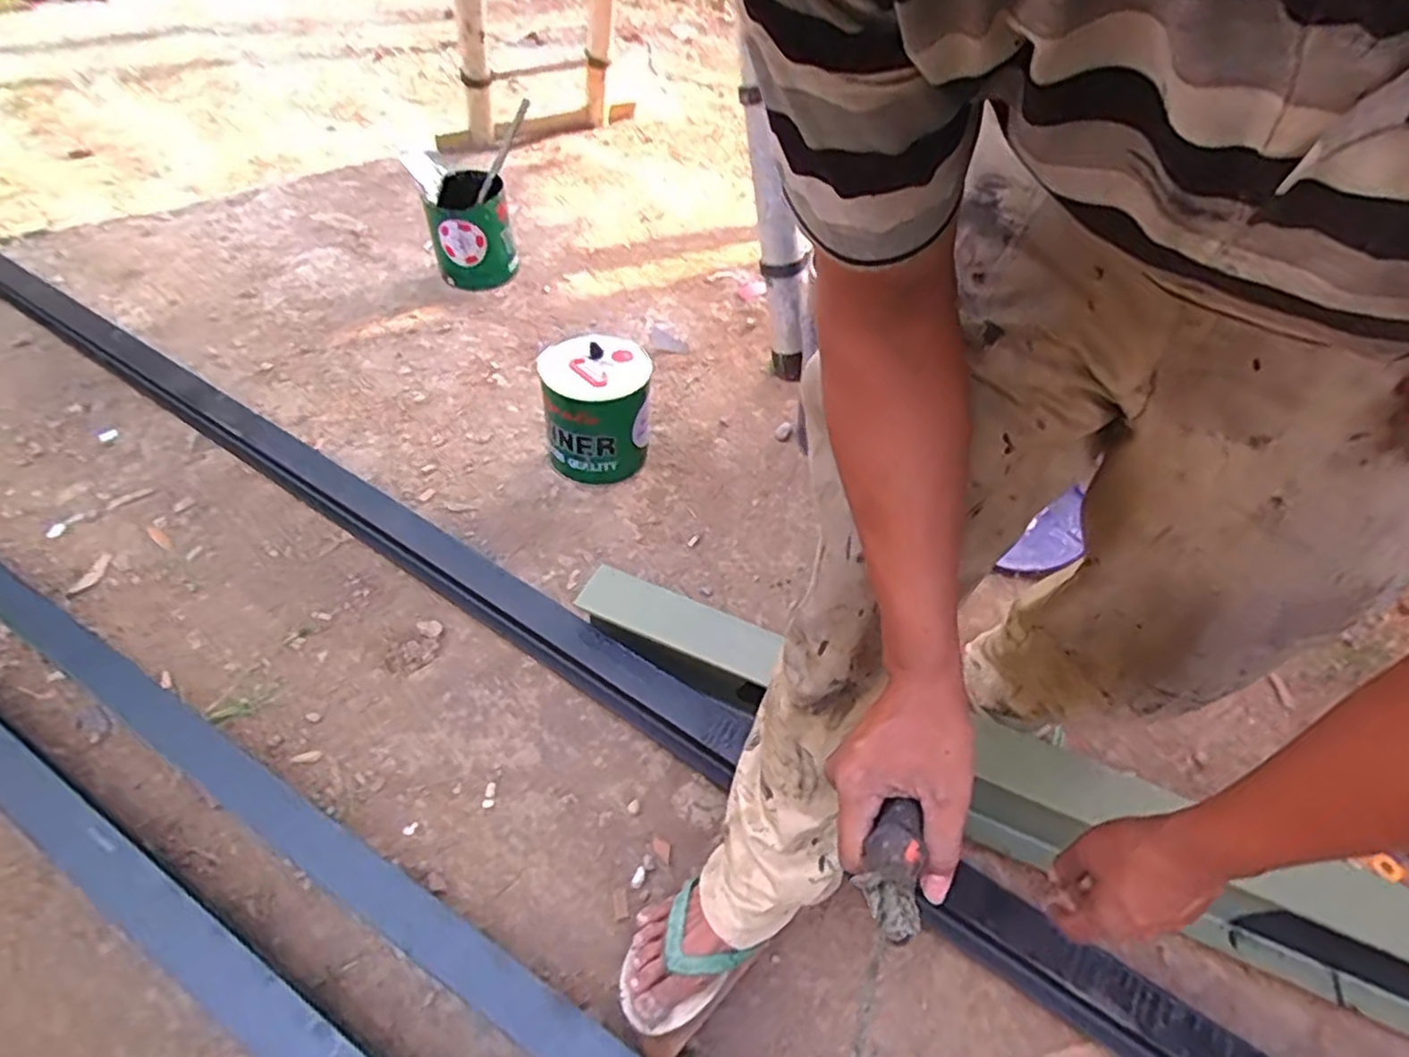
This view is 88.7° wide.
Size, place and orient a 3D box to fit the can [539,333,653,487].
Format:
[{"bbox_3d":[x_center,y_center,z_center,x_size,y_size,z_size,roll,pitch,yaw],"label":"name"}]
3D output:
[{"bbox_3d":[-0.190,-0.203,1.280,0.176,0.216,0.174,0,48,0],"label":"can"}]

